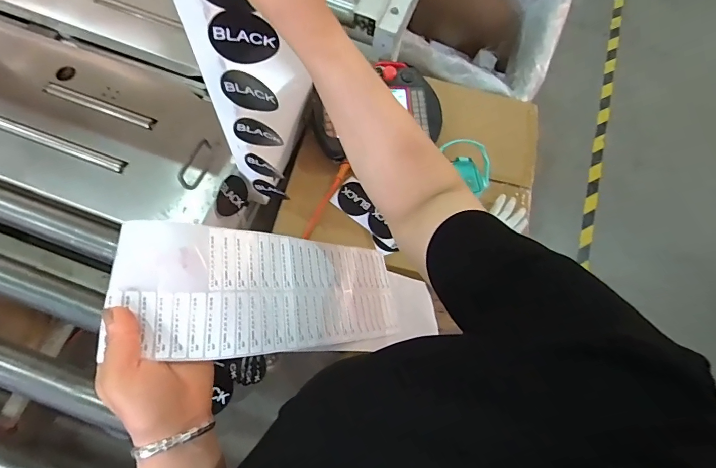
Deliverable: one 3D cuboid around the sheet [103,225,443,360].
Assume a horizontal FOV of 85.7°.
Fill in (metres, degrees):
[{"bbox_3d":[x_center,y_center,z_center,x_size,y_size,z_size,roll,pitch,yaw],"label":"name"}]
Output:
[{"bbox_3d":[-0.037,0.065,0.404,0.370,0.047,0.110,14,57,-44],"label":"sheet"}]

